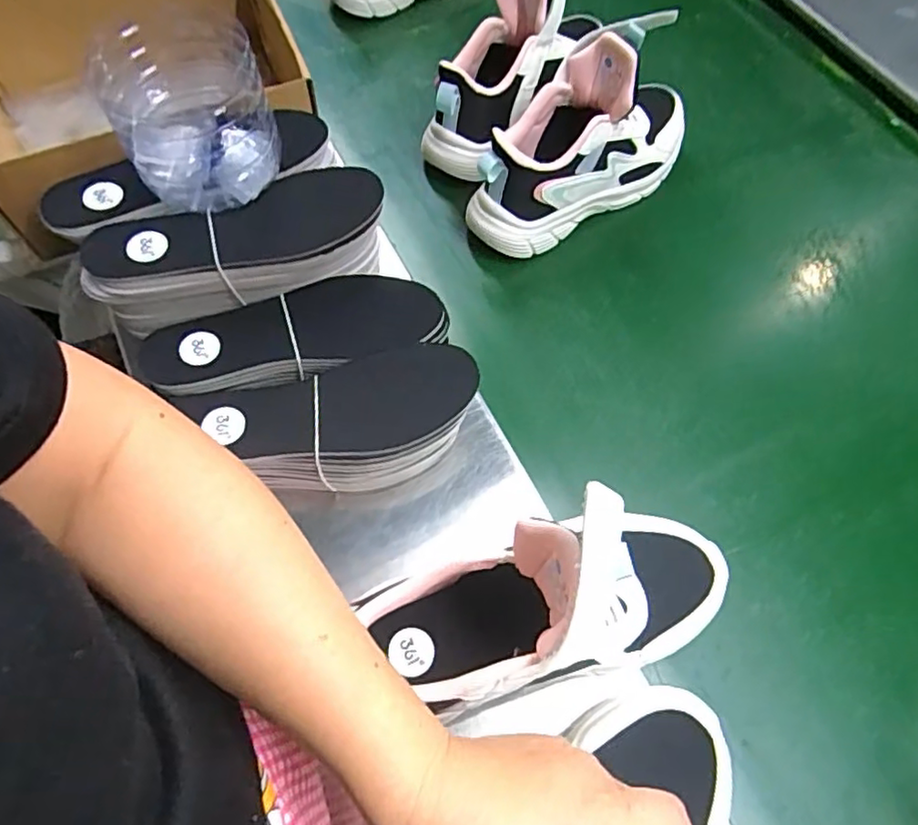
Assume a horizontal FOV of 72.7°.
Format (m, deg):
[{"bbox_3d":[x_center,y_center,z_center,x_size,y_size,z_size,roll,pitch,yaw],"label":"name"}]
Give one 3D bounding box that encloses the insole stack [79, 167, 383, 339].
[{"bbox_3d":[-0.158,-0.123,0.462,0.214,0.046,0.085,-19,65,-8],"label":"insole stack"}]

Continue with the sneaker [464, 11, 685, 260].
[{"bbox_3d":[0.111,-0.240,0.550,0.221,0.146,0.084,-37,70,-16],"label":"sneaker"}]

